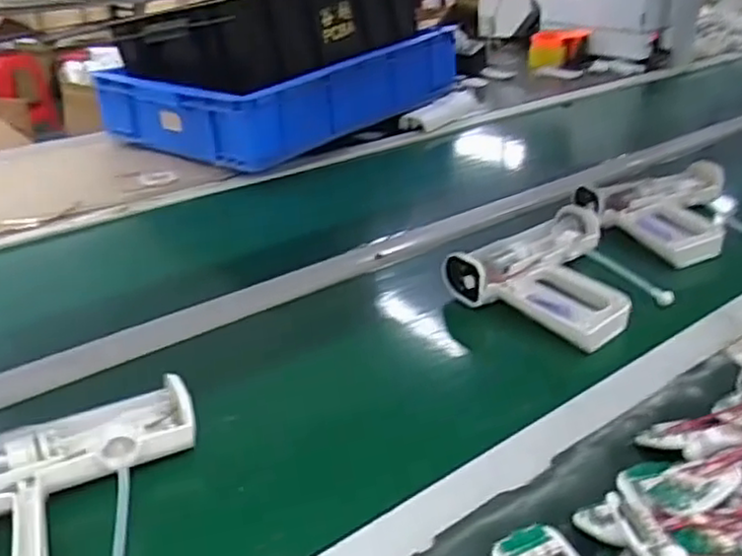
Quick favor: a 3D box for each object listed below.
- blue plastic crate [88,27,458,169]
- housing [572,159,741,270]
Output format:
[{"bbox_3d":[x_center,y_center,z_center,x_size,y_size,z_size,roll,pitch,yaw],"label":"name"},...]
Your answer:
[{"bbox_3d":[-0.144,-0.352,1.321,0.377,0.140,0.574,21,35,37],"label":"blue plastic crate"},{"bbox_3d":[0.389,-0.082,0.872,0.220,0.044,0.179,-15,30,-24],"label":"housing"}]

